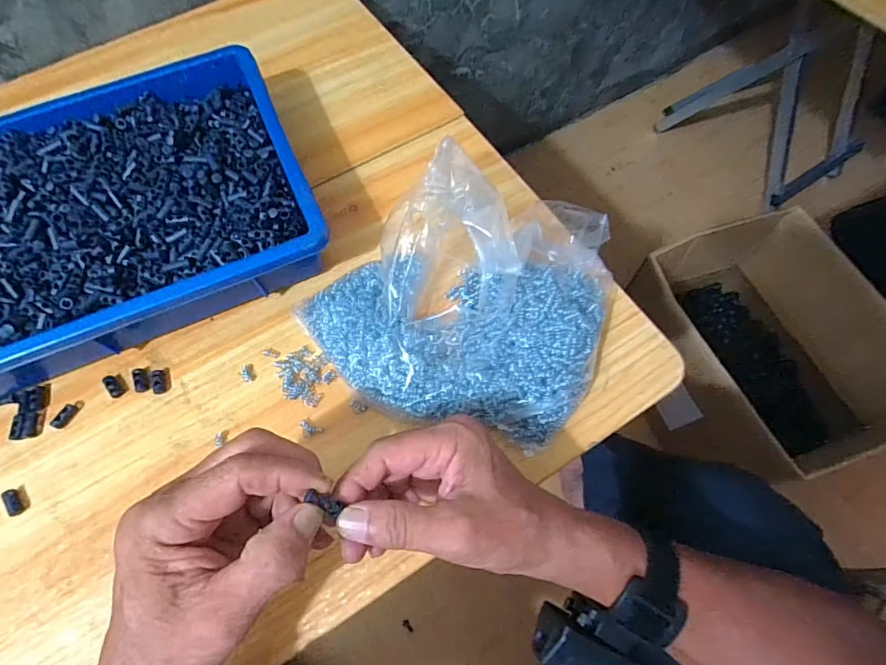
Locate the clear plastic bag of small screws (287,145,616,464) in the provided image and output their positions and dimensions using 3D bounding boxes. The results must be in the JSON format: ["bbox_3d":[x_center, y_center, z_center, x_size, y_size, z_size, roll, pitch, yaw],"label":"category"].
[{"bbox_3d":[0.014,-0.037,0.341,0.221,0.076,0.206,19,68,9],"label":"clear plastic bag of small screws"}]

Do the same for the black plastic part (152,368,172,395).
[{"bbox_3d":[-0.218,0.037,0.353,0.013,0.004,0.019,-15,67,-5],"label":"black plastic part"}]

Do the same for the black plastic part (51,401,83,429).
[{"bbox_3d":[-0.282,0.060,0.342,0.012,0.004,0.023,25,69,12],"label":"black plastic part"}]

